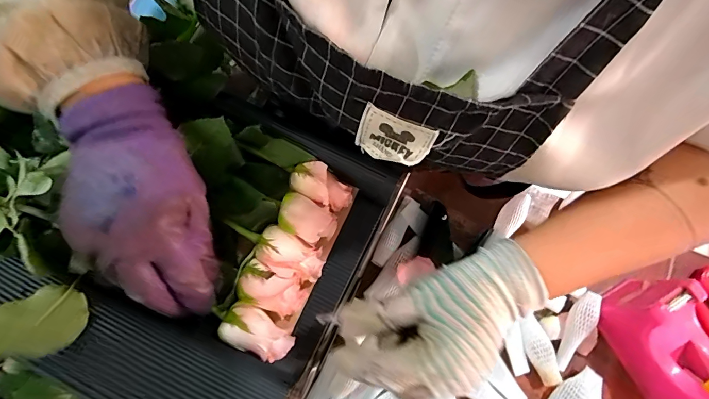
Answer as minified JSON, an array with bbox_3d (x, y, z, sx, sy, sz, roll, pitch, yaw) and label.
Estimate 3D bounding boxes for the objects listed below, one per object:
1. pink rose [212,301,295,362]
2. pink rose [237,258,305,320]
[{"bbox_3d":[-0.075,0.099,0.298,0.060,0.039,0.031,24,76,7],"label":"pink rose"},{"bbox_3d":[-0.062,0.069,0.304,0.048,0.044,0.031,24,76,7],"label":"pink rose"}]

